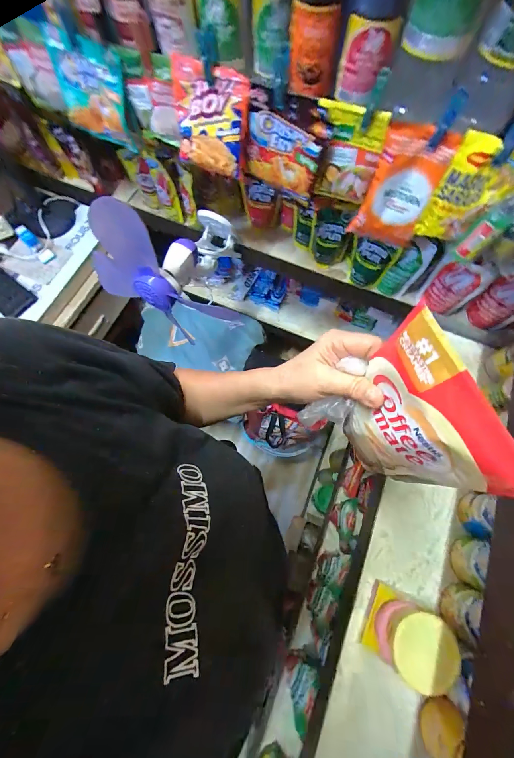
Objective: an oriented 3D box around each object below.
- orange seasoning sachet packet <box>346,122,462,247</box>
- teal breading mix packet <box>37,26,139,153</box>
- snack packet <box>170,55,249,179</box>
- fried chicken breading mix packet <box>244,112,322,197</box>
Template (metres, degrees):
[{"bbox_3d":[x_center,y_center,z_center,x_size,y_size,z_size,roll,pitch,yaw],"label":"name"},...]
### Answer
[{"bbox_3d":[0.204,-0.265,0.434,0.089,0.160,0.027,19,71,6],"label":"orange seasoning sachet packet"},{"bbox_3d":[-0.277,-0.481,0.504,0.143,0.133,0.029,27,72,9],"label":"teal breading mix packet"},{"bbox_3d":[-0.073,-0.390,0.457,0.117,0.118,0.050,28,72,9],"label":"snack packet"},{"bbox_3d":[0.034,-0.342,0.463,0.123,0.089,0.018,32,73,11],"label":"fried chicken breading mix packet"}]

